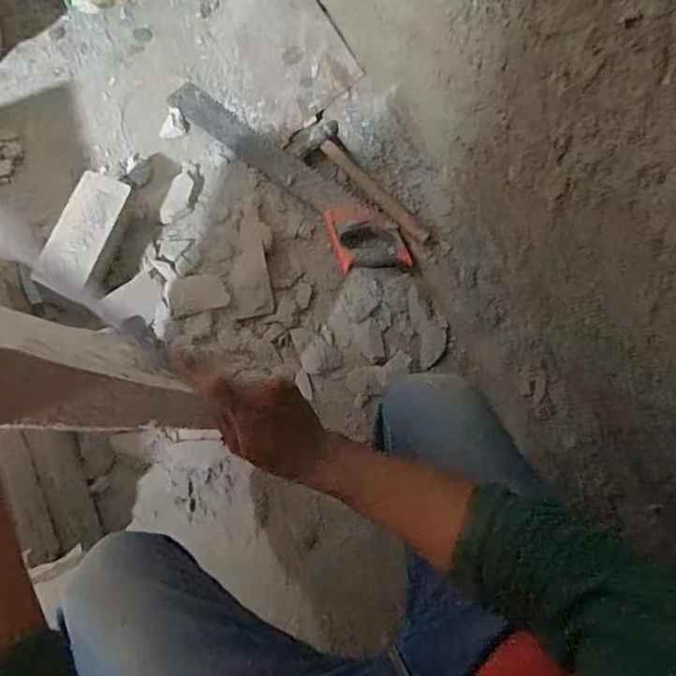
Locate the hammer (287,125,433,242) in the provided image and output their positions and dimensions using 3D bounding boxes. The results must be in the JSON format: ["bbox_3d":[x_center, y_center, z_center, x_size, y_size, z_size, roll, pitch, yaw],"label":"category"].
[{"bbox_3d":[0.050,-0.284,1.013,0.319,0.044,0.083,39,77,10],"label":"hammer"}]

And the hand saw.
[{"bbox_3d":[-0.093,-0.306,1.032,0.108,0.025,0.545,-43,78,-11],"label":"hand saw"}]

